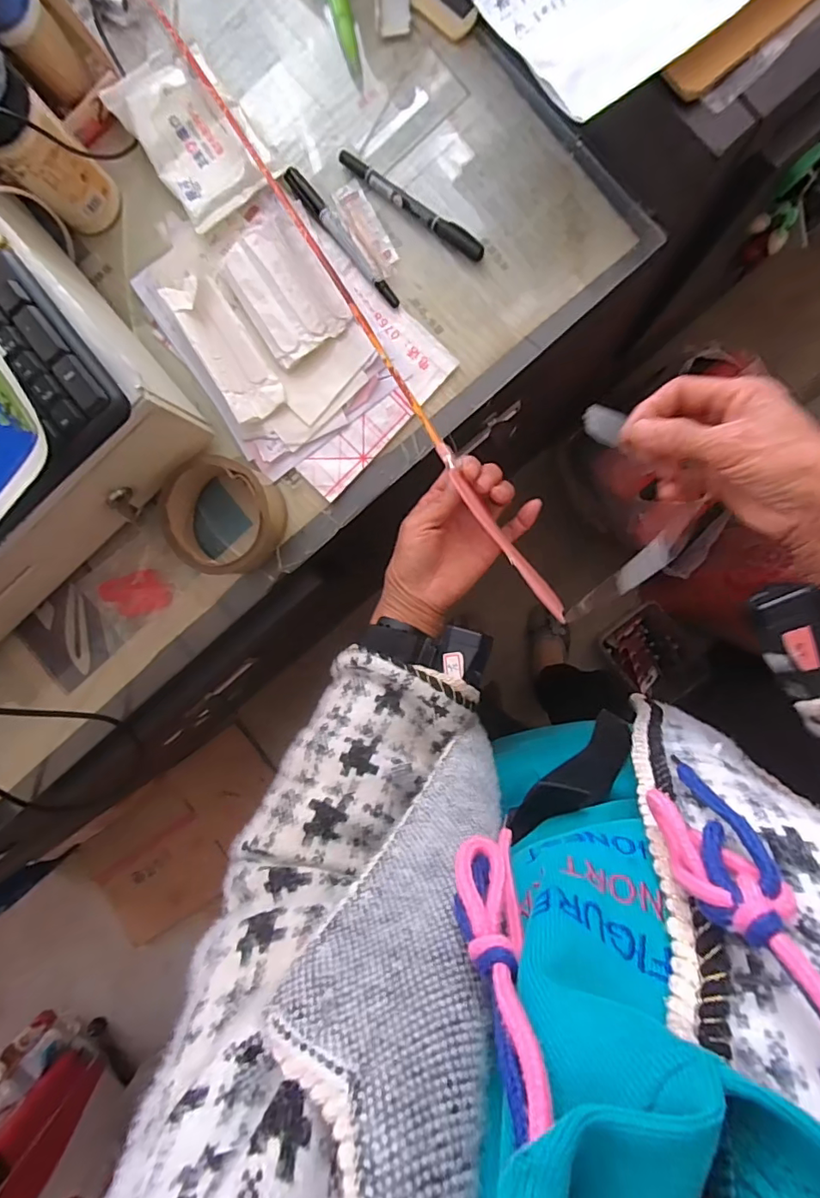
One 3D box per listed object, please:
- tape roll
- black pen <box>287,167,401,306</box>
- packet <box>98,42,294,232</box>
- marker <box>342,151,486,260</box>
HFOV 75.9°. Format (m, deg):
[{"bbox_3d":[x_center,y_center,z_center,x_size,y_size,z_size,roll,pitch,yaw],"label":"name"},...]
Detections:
[{"bbox_3d":[-0.150,-0.066,0.426,0.088,0.038,0.089,0,93,2],"label":"tape roll"},{"bbox_3d":[-0.054,-0.290,0.421,0.013,0.008,0.134,-40,91,4],"label":"black pen"},{"bbox_3d":[-0.171,-0.371,0.419,0.084,0.014,0.127,-35,91,4],"label":"packet"},{"bbox_3d":[0.002,-0.312,0.414,0.137,0.011,0.013,37,94,0],"label":"marker"}]

